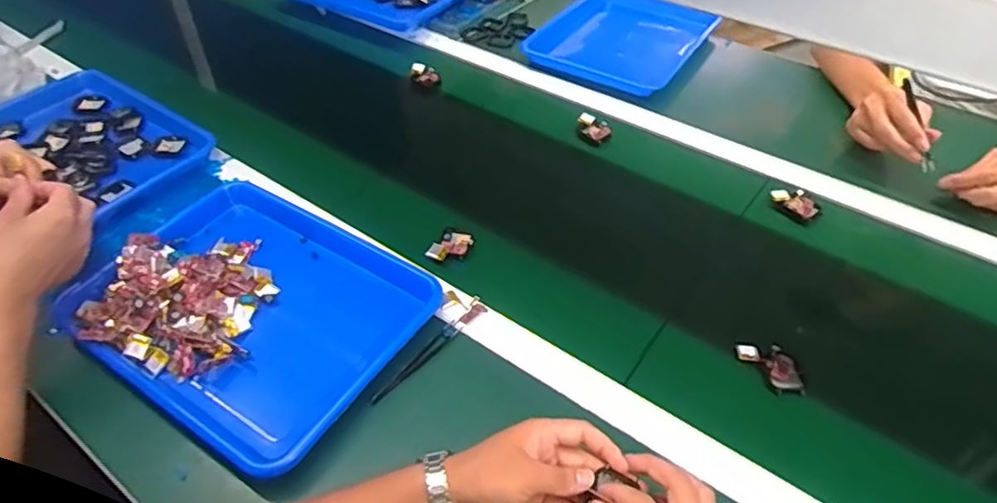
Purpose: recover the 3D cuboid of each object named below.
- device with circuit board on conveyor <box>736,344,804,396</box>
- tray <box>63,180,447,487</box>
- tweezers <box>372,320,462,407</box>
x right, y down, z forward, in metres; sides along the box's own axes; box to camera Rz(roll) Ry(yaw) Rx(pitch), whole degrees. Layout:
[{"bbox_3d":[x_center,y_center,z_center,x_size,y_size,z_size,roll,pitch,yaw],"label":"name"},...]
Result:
[{"bbox_3d":[0.271,0.114,0.602,0.040,0.012,0.069,-27,50,-23],"label":"device with circuit board on conveyor"},{"bbox_3d":[-0.254,0.051,0.642,0.340,0.047,0.269,23,50,23],"label":"tray"},{"bbox_3d":[-0.080,0.109,0.611,0.012,0.011,0.118,29,53,27],"label":"tweezers"}]

